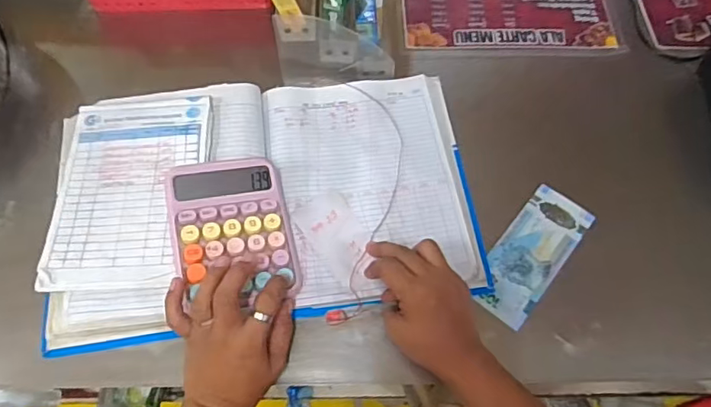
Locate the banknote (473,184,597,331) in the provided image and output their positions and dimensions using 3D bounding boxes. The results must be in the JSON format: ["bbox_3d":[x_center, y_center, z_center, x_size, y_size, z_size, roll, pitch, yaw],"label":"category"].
[{"bbox_3d":[0.182,0.051,0.560,0.066,0.006,0.157,35,69,20],"label":"banknote"}]

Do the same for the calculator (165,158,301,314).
[{"bbox_3d":[-0.120,0.019,0.527,0.111,0.023,0.131,-8,65,-18],"label":"calculator"}]

